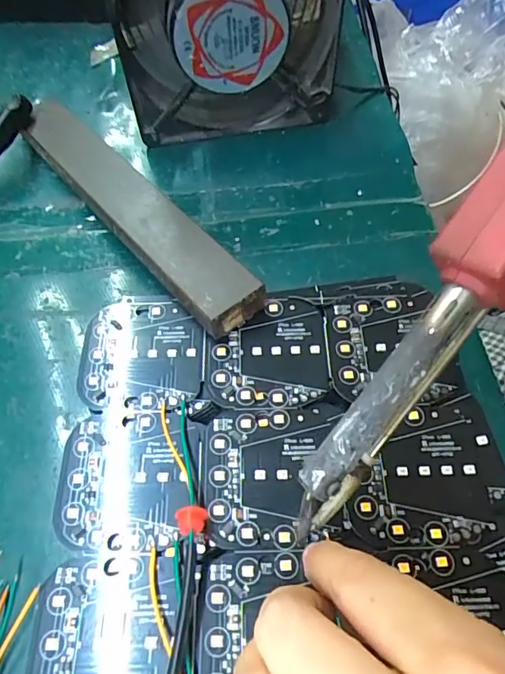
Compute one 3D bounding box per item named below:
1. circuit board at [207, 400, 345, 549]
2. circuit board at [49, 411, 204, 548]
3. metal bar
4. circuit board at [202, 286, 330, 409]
[{"bbox_3d":[0.009,0.052,0.189,0.052,0.004,0.054,-1,59,0],"label":"circuit board"},{"bbox_3d":[-0.047,0.054,0.189,0.054,0.004,0.052,-5,61,-2],"label":"circuit board"},{"bbox_3d":[-0.068,-0.070,0.256,0.034,0.027,0.194,-35,65,-19],"label":"metal bar"},{"bbox_3d":[0.006,0.003,0.215,0.052,0.004,0.058,0,59,0],"label":"circuit board"}]

